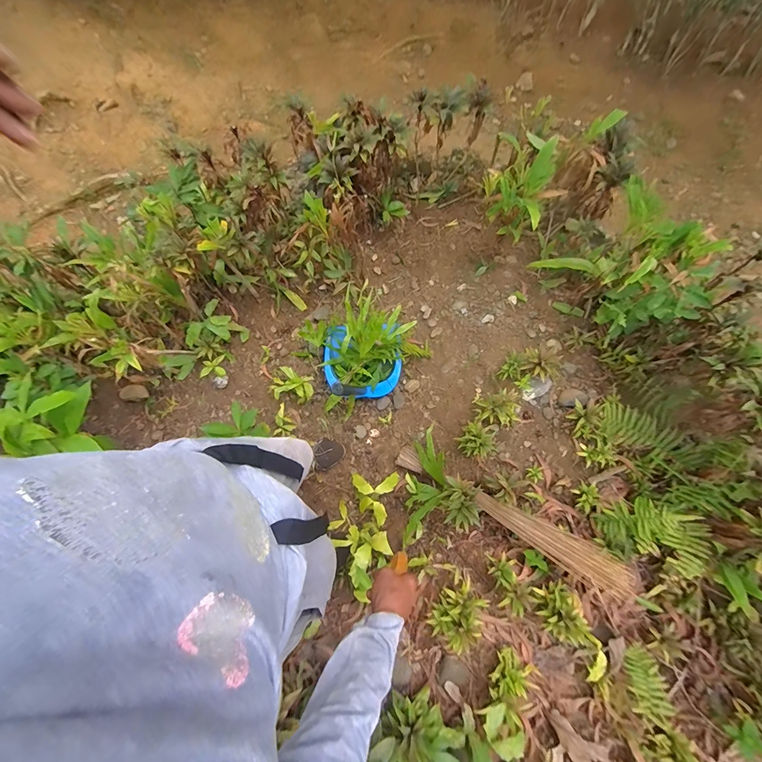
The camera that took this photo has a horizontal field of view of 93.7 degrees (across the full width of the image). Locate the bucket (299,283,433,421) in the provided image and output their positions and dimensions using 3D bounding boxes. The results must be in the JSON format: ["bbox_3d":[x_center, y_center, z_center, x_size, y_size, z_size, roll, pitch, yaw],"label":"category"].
[{"bbox_3d":[-0.092,-0.137,1.334,0.403,0.238,0.395,0,74,-1],"label":"bucket"}]

